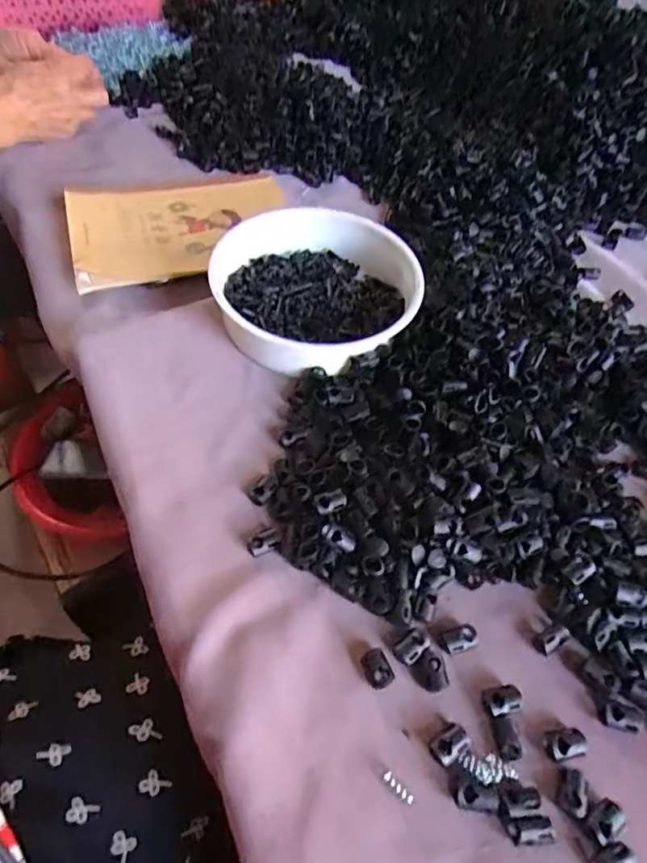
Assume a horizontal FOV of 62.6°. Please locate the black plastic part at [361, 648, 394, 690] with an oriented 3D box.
[{"bbox_3d":[0.030,0.130,0.291,0.015,0.009,0.019,-19,60,-18],"label":"black plastic part"}]

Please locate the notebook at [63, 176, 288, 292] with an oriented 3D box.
[{"bbox_3d":[-0.134,-0.197,0.510,0.204,0.015,0.147,-10,56,-12],"label":"notebook"}]

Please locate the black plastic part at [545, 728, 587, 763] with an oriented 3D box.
[{"bbox_3d":[0.127,0.162,0.277,0.022,0.005,0.013,-11,58,-13],"label":"black plastic part"}]

